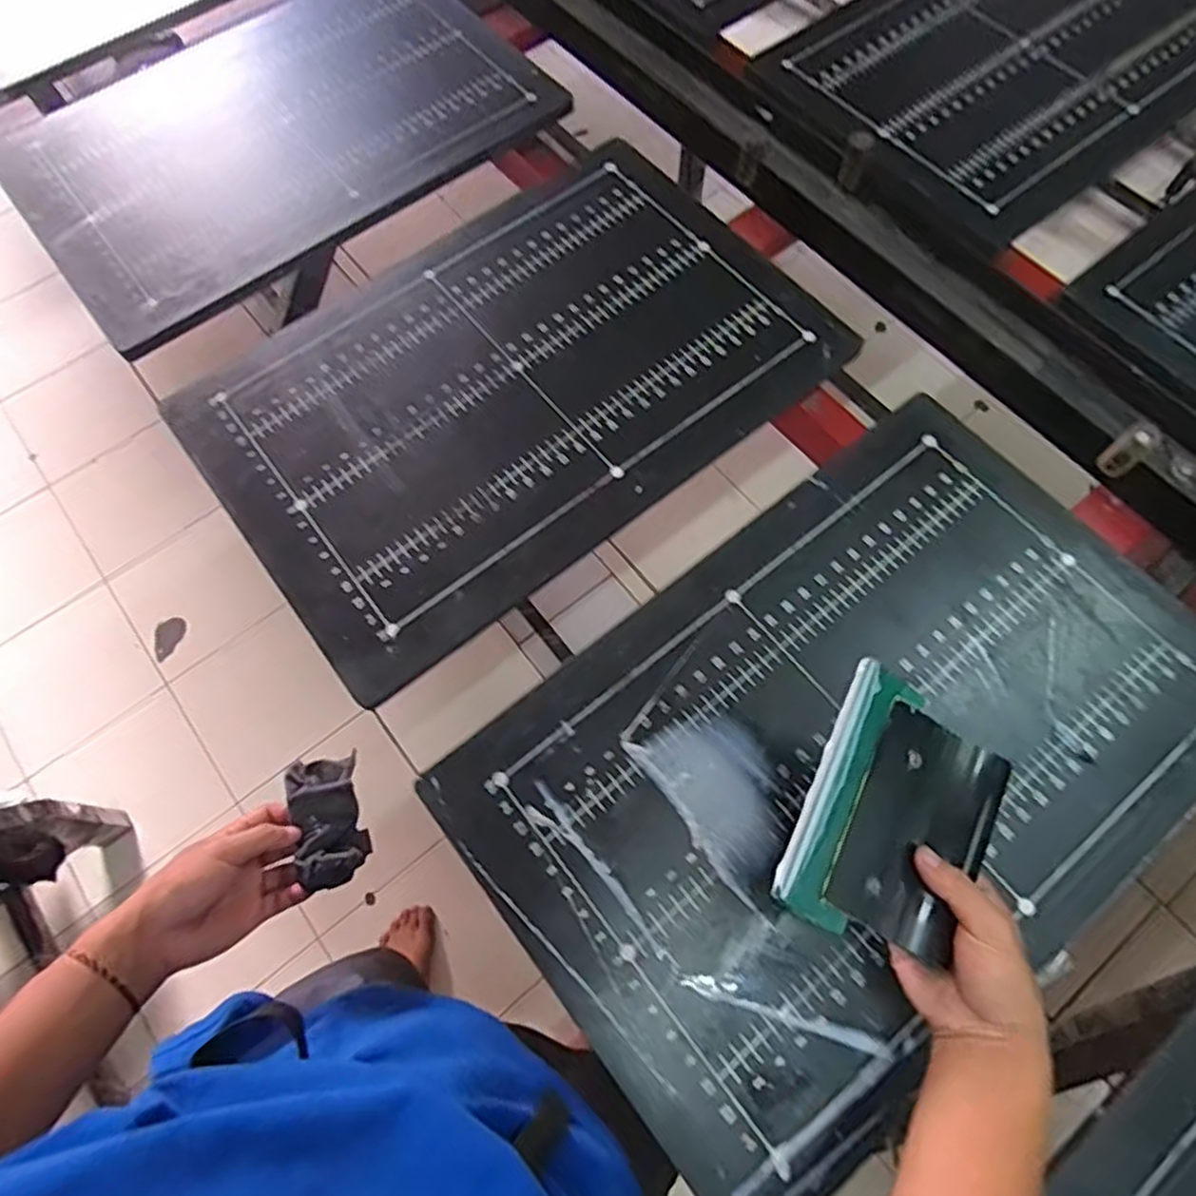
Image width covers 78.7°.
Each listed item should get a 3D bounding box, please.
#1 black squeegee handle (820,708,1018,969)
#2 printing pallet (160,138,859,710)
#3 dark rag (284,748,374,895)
[{"bbox_3d":[0.207,0.150,0.473,0.103,0.011,0.138,33,73,-13],"label":"black squeegee handle"},{"bbox_3d":[-0.086,-0.222,0.731,0.584,0.026,0.397,-36,71,-14],"label":"printing pallet"},{"bbox_3d":[-0.215,0.170,0.583,0.046,0.044,0.109,-20,50,-8],"label":"dark rag"}]

